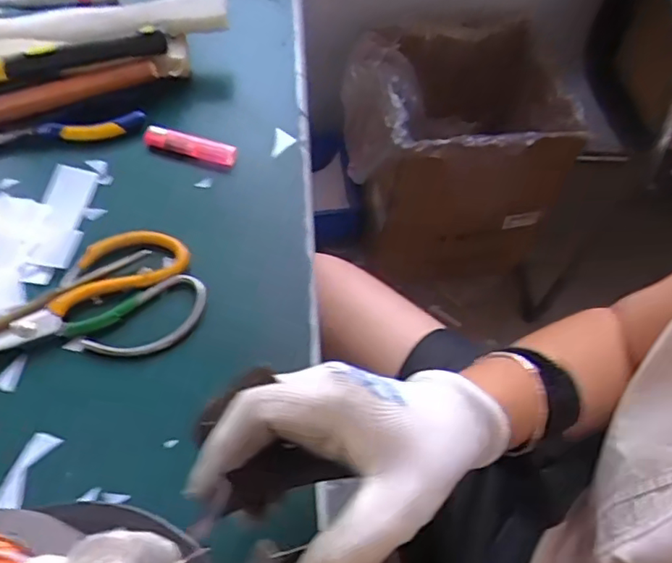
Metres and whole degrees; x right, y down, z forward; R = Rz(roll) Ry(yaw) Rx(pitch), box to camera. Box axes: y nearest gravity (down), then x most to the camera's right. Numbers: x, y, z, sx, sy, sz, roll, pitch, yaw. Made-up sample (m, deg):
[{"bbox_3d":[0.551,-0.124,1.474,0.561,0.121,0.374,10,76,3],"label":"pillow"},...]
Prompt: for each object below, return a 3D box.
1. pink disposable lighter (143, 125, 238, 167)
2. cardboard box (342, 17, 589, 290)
[{"bbox_3d":[-0.126,-0.118,0.492,0.082,0.016,0.018,14,57,7],"label":"pink disposable lighter"},{"bbox_3d":[0.246,-0.268,1.230,0.461,0.435,0.379,-2,58,-5],"label":"cardboard box"}]

